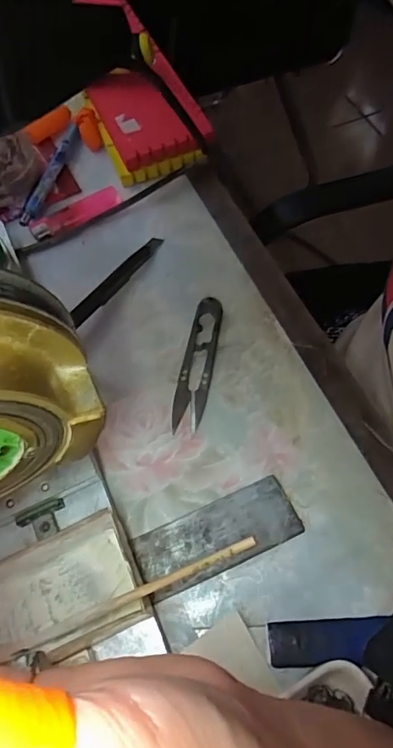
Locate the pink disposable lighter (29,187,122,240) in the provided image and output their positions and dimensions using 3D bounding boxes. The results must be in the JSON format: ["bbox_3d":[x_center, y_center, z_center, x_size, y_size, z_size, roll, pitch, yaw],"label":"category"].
[{"bbox_3d":[-0.099,-0.133,0.399,0.077,0.012,0.018,-30,68,-13],"label":"pink disposable lighter"}]

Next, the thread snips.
[{"bbox_3d":[0.002,-0.009,0.335,0.022,0.012,0.097,11,65,6],"label":"thread snips"}]

